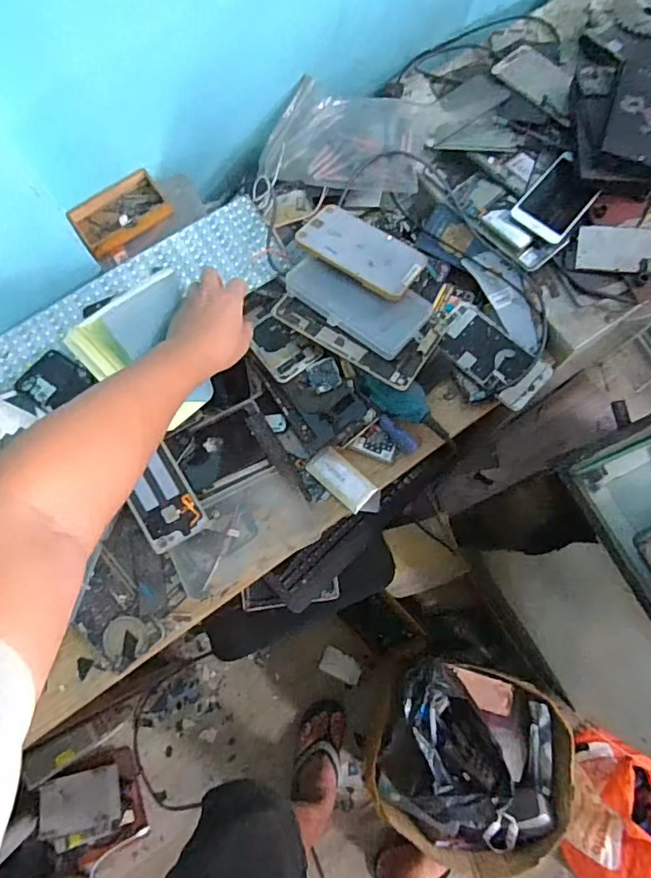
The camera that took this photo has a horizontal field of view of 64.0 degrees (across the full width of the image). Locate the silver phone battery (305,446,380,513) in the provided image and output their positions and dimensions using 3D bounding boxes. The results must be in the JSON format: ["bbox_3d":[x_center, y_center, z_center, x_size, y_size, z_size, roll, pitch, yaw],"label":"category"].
[{"bbox_3d":[0.020,0.051,0.665,0.087,0.010,0.045,42,81,11],"label":"silver phone battery"}]

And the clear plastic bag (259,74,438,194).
[{"bbox_3d":[0.030,-0.429,0.742,0.232,0.032,0.147,9,76,4],"label":"clear plastic bag"}]

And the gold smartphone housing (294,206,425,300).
[{"bbox_3d":[0.048,-0.249,0.687,0.161,0.011,0.099,32,61,9],"label":"gold smartphone housing"}]

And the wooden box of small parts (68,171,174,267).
[{"bbox_3d":[-0.271,-0.298,0.701,0.121,0.025,0.084,-38,77,-7],"label":"wooden box of small parts"}]

